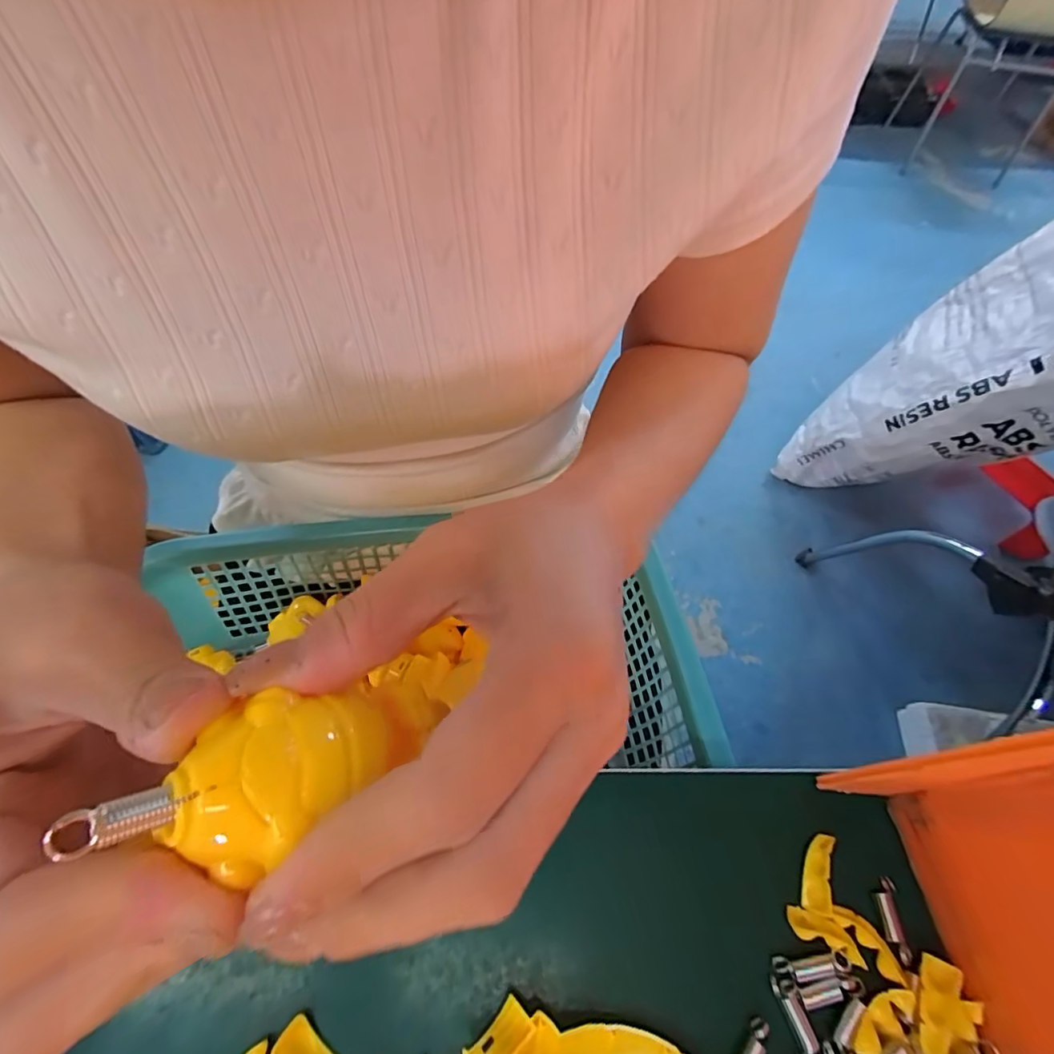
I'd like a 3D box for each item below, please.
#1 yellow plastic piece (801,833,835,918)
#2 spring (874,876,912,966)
[{"bbox_3d":[0.122,0.144,0.207,0.009,0.007,0.029,20,60,8],"label":"yellow plastic piece"},{"bbox_3d":[0.146,0.157,0.199,0.008,0.004,0.027,8,59,2],"label":"spring"}]

